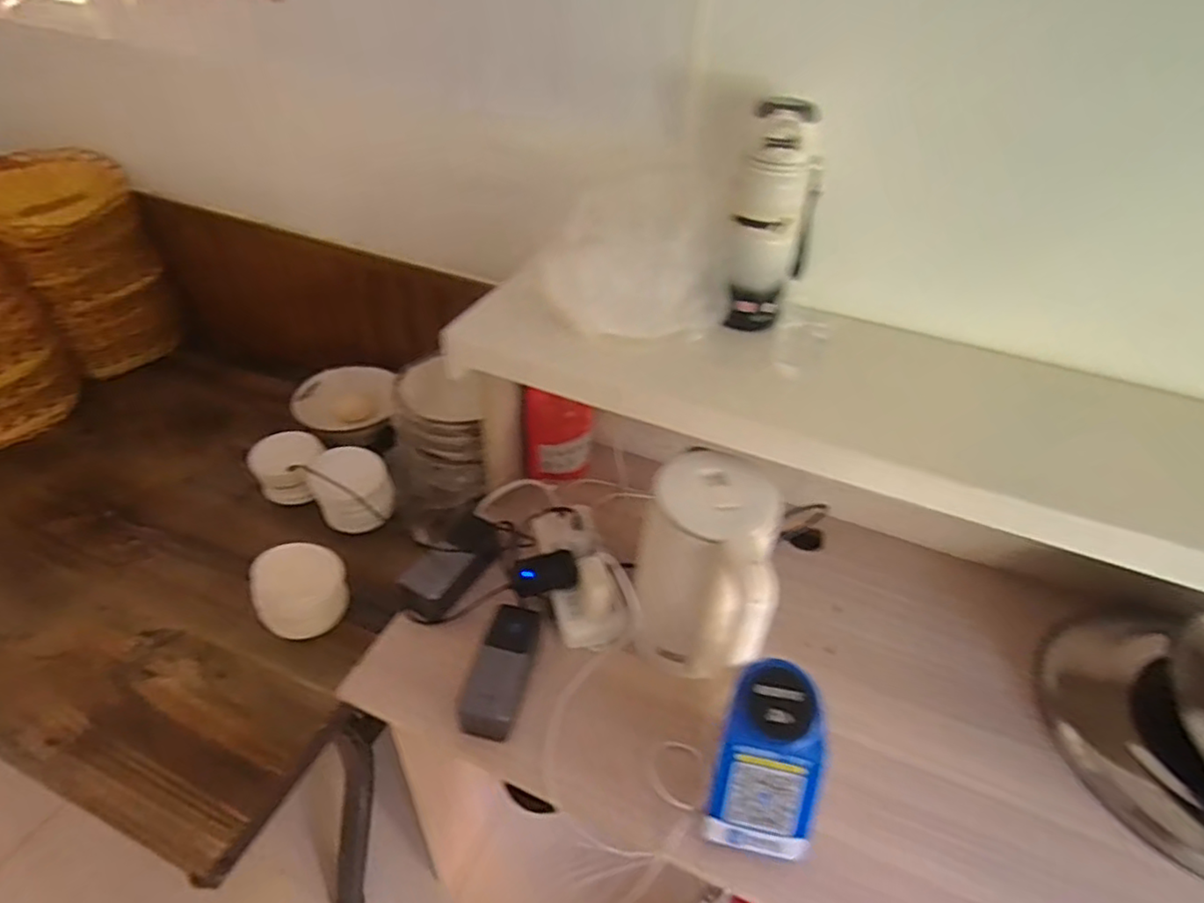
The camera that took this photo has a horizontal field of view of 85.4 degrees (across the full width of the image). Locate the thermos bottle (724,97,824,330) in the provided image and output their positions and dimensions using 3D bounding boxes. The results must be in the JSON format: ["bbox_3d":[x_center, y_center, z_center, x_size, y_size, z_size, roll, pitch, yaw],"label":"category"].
[{"bbox_3d":[0.174,-0.237,0.663,0.078,0.211,0.060,-28,50,-33],"label":"thermos bottle"}]

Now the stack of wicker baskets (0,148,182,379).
[{"bbox_3d":[-0.871,-0.311,1.105,0.195,0.318,0.180,-29,50,-34],"label":"stack of wicker baskets"}]

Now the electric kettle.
[{"bbox_3d":[0.099,0.137,0.673,0.118,0.226,0.153,12,40,7],"label":"electric kettle"}]

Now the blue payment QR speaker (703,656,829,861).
[{"bbox_3d":[0.153,0.286,0.602,0.093,0.136,0.120,11,40,7],"label":"blue payment QR speaker"}]

